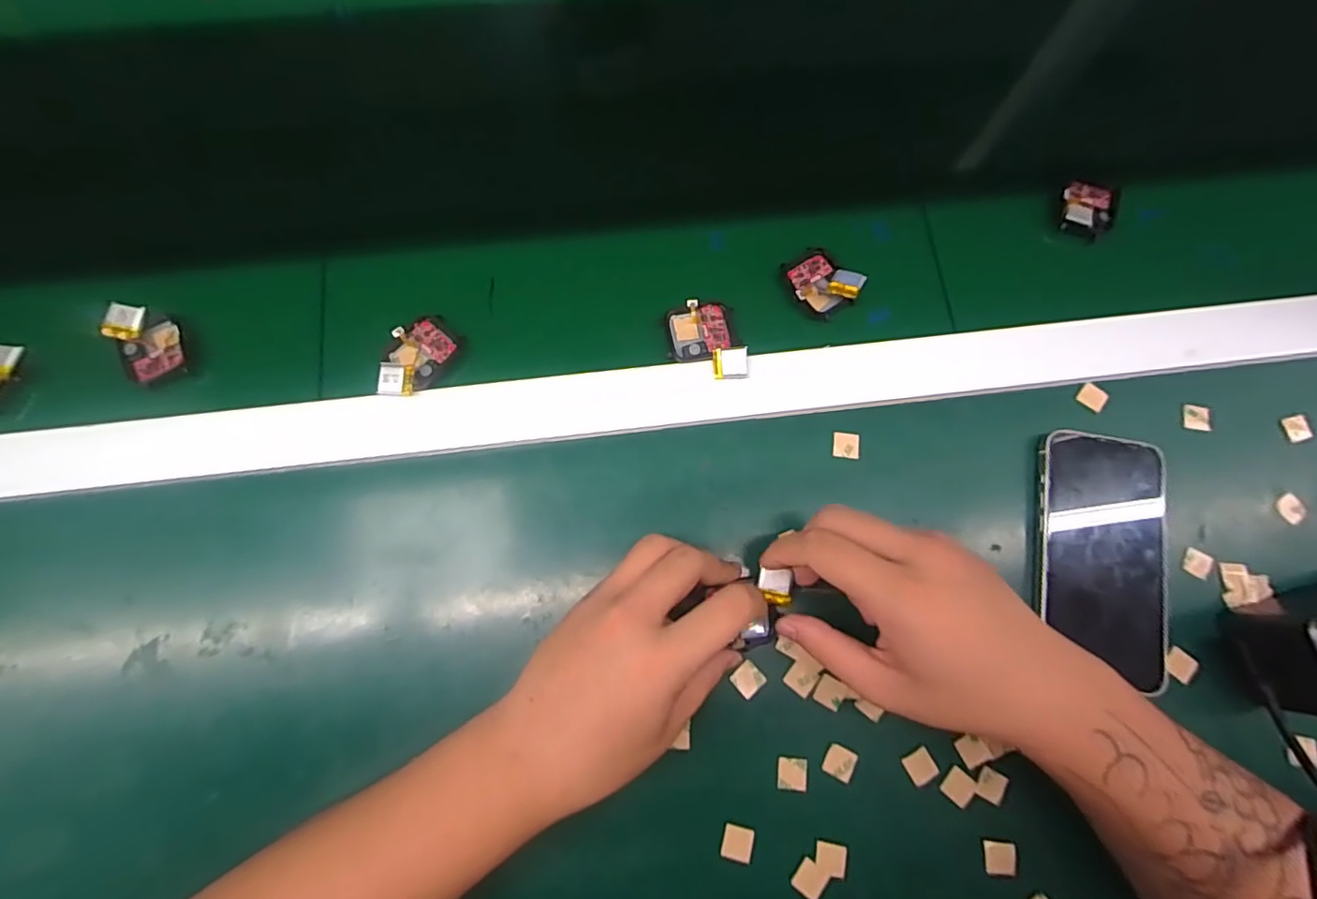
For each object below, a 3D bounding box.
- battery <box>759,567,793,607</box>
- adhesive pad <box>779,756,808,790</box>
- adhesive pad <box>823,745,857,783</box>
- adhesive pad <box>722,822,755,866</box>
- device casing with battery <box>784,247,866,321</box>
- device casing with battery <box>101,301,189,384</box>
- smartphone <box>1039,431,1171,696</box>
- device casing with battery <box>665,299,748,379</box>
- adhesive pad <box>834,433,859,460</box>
[{"bbox_3d":[0.065,0.077,0.311,0.017,0.005,0.018,2,76,-1],"label":"battery"},{"bbox_3d":[0.074,0.178,0.305,0.016,0.004,0.016,5,78,0],"label":"adhesive pad"},{"bbox_3d":[0.100,0.172,0.307,0.016,0.004,0.016,26,79,5],"label":"adhesive pad"},{"bbox_3d":[0.043,0.210,0.297,0.016,0.004,0.016,15,78,2],"label":"adhesive pad"},{"bbox_3d":[0.106,-0.109,0.365,0.036,0.019,0.047,-42,81,-9],"label":"device casing with battery"},{"bbox_3d":[-0.315,-0.066,0.345,0.034,0.007,0.051,-31,94,-15],"label":"device casing with battery"},{"bbox_3d":[0.262,0.062,0.328,0.074,0.014,0.137,8,78,1],"label":"smartphone"},{"bbox_3d":[0.030,-0.069,0.354,0.046,0.018,0.052,-5,78,-2],"label":"device casing with battery"},{"bbox_3d":[0.116,-0.003,0.346,0.015,0.004,0.016,4,78,0],"label":"adhesive pad"}]

